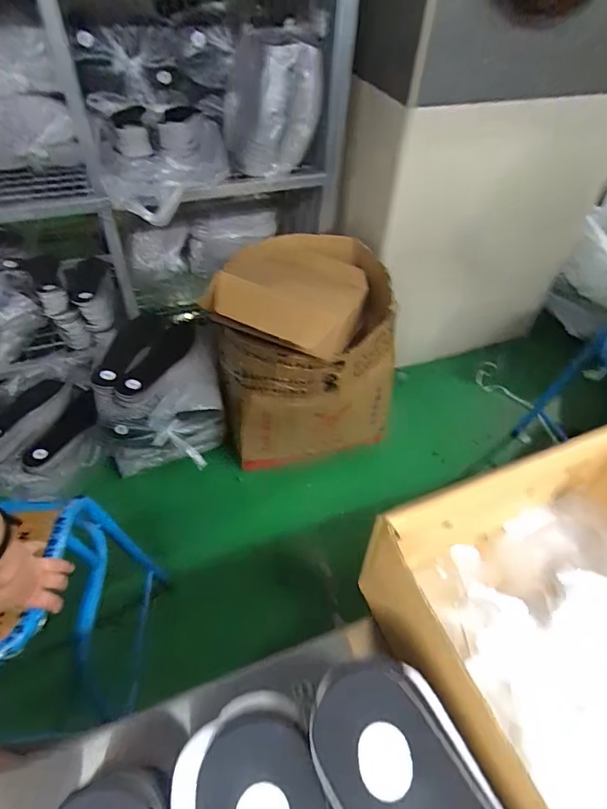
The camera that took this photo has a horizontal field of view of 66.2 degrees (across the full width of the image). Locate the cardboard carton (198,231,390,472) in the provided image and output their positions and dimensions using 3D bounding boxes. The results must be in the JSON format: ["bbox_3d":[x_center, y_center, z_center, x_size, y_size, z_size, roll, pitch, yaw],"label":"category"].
[{"bbox_3d":[0.011,-0.126,1.173,0.421,0.494,0.400,7,48,2],"label":"cardboard carton"}]

